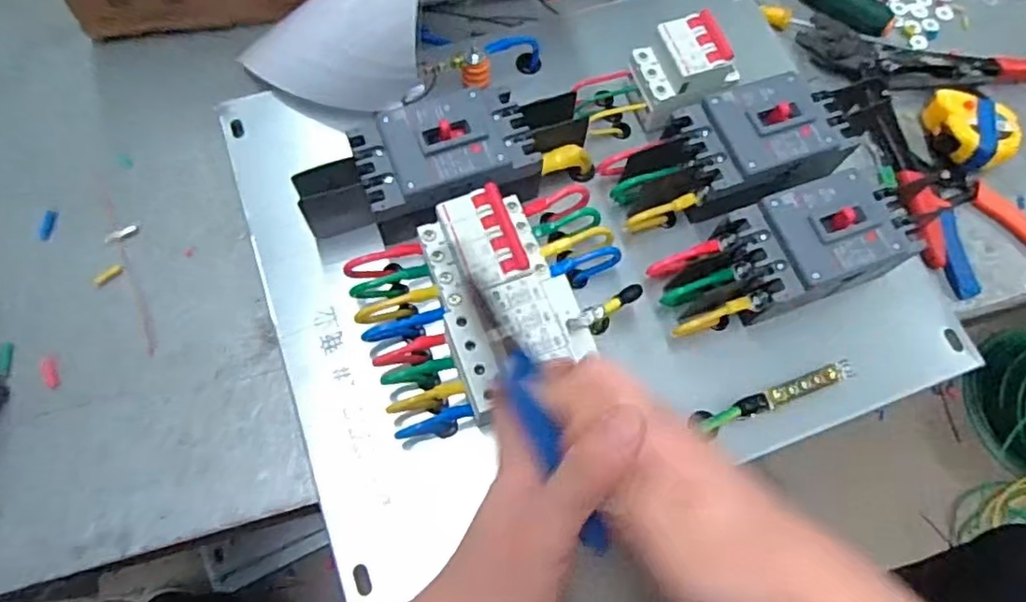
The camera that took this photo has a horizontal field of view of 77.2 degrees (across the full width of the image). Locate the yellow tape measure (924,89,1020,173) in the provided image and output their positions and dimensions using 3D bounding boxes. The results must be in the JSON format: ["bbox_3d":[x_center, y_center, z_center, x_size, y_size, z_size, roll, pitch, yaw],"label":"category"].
[{"bbox_3d":[0.415,-0.151,0.582,0.071,0.035,0.077,6,68,-2],"label":"yellow tape measure"}]

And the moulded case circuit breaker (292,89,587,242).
[{"bbox_3d":[-0.048,-0.103,0.493,0.225,0.069,0.088,-19,71,-11],"label":"moulded case circuit breaker"}]

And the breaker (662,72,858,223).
[{"bbox_3d":[0.196,-0.122,0.509,0.127,0.065,0.089,-21,71,-12],"label":"breaker"}]

